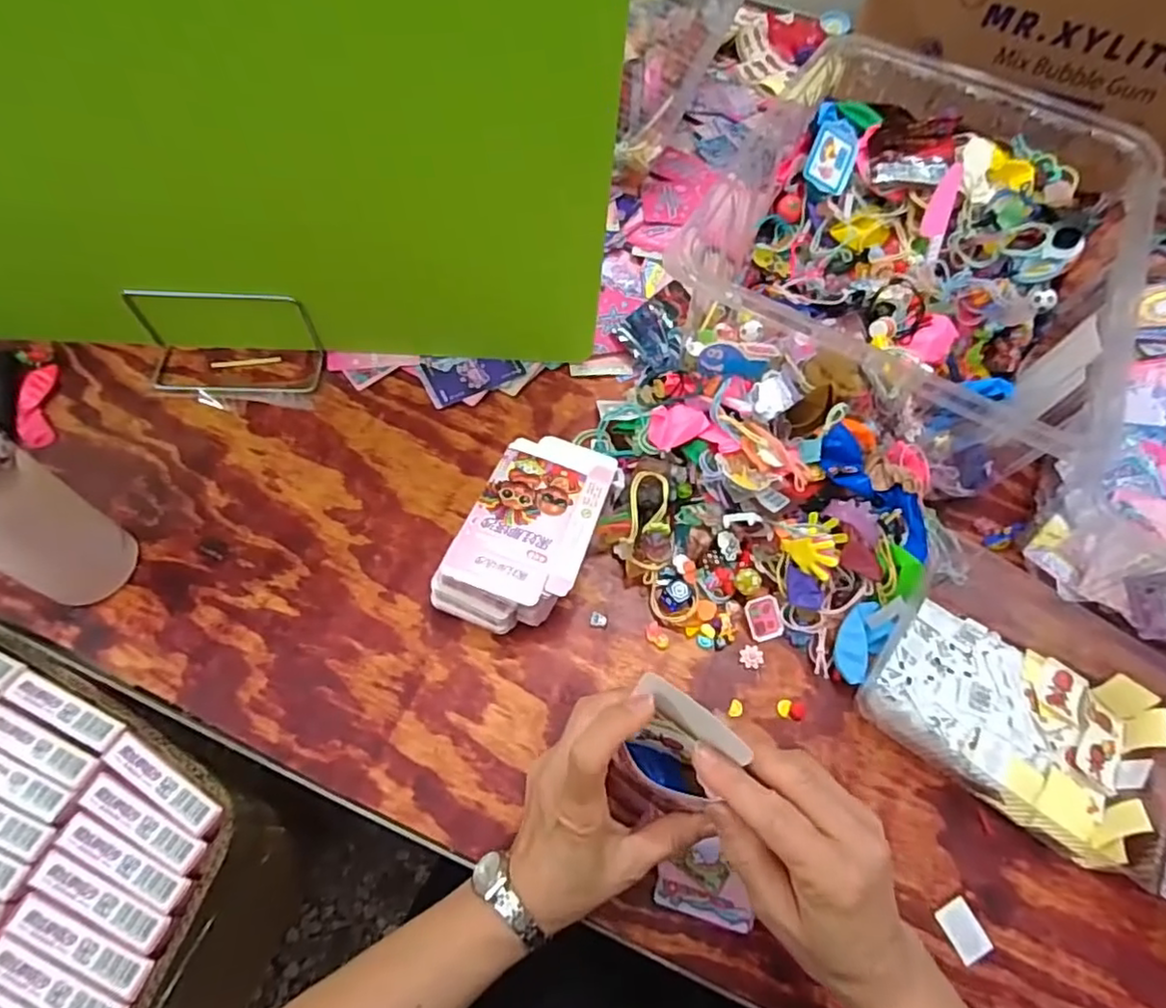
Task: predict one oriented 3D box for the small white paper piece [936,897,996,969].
[{"bbox_3d":[0.253,0.282,0.424,0.024,0.004,0.033,-22,65,-14],"label":"small white paper piece"}]

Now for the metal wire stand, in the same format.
[{"bbox_3d":[-0.324,-0.146,0.577,0.157,0.076,0.062,2,62,-2],"label":"metal wire stand"}]

